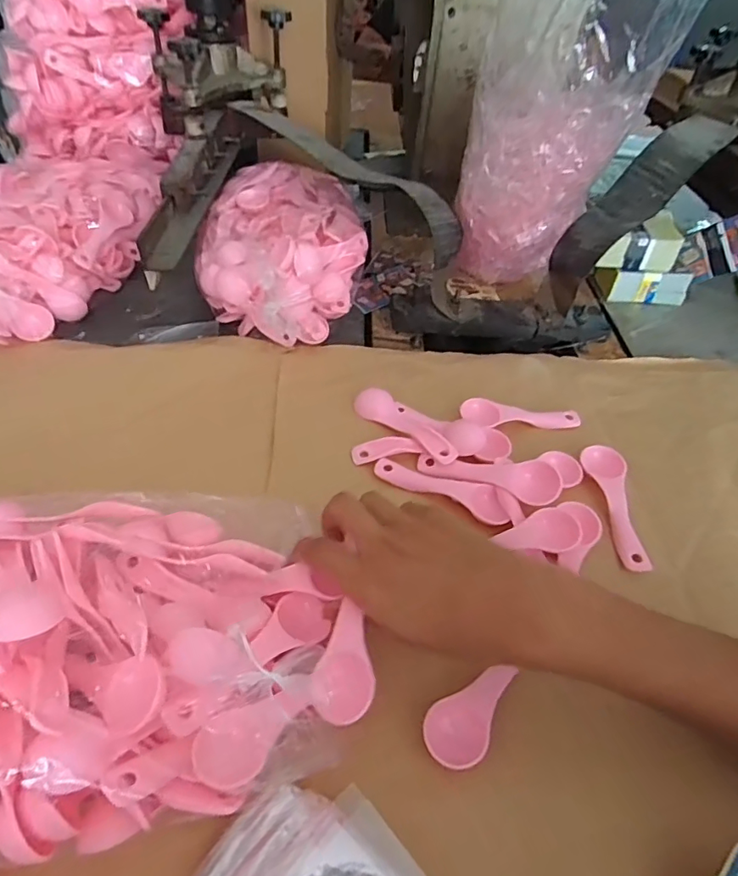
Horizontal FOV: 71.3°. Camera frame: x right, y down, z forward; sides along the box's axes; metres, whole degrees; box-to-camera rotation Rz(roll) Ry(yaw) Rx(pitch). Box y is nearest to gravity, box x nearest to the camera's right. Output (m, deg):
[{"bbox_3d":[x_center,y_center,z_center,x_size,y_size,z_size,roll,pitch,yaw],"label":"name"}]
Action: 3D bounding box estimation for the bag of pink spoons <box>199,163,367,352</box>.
[{"bbox_3d":[-0.092,-0.220,0.586,0.163,0.090,0.267,0,48,-5],"label":"bag of pink spoons"}]

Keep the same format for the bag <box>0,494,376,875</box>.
[{"bbox_3d":[-0.151,0.104,0.280,0.274,0.079,0.192,-12,50,-15],"label":"bag"}]

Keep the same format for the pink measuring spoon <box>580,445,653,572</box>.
[{"bbox_3d":[0.195,0.052,0.407,0.031,0.016,0.110,4,47,-1],"label":"pink measuring spoon"}]

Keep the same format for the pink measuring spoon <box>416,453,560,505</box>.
[{"bbox_3d":[0.094,0.029,0.411,0.110,0.011,0.033,8,46,21],"label":"pink measuring spoon"}]

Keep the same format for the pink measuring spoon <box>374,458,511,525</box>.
[{"bbox_3d":[0.058,0.038,0.409,0.110,0.010,0.029,24,50,16],"label":"pink measuring spoon"}]

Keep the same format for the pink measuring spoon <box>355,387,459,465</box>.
[{"bbox_3d":[0.034,-0.014,0.452,0.108,0.013,0.029,36,54,25],"label":"pink measuring spoon"}]

